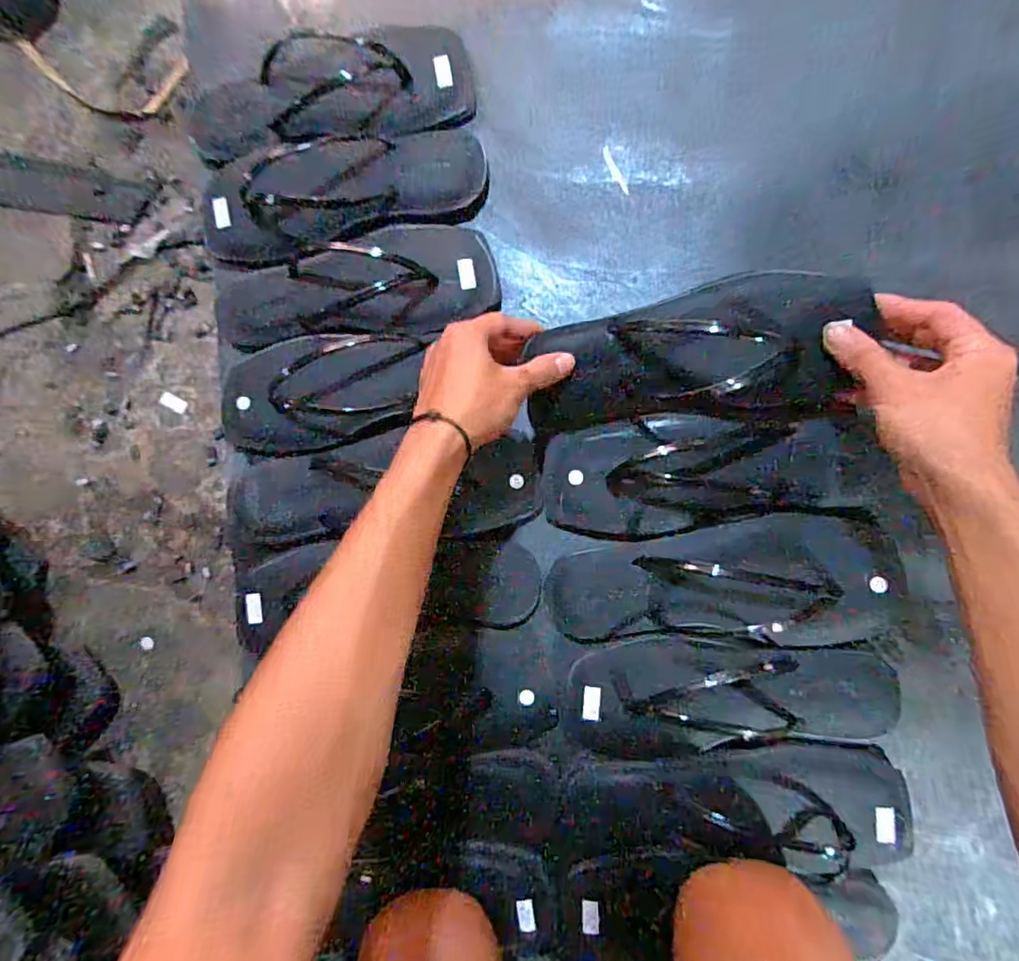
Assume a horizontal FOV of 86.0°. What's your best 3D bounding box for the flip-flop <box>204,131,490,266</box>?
[{"bbox_3d":[-0.150,-0.252,0.473,0.253,0.031,0.091,-11,88,8],"label":"flip-flop"}]

